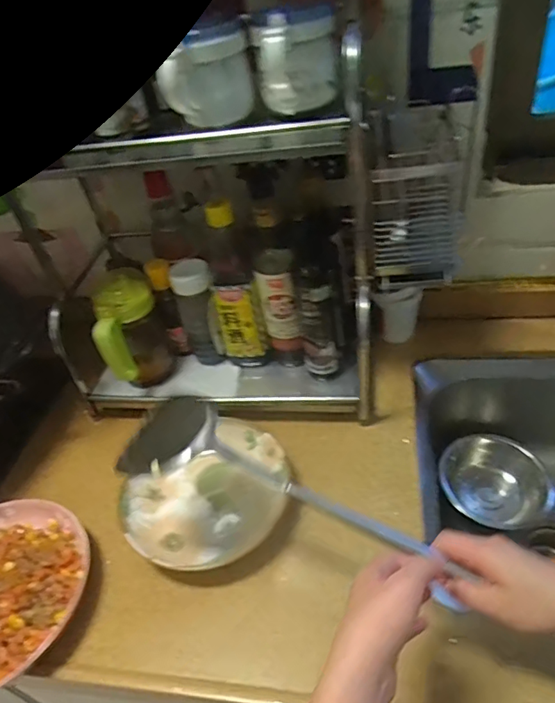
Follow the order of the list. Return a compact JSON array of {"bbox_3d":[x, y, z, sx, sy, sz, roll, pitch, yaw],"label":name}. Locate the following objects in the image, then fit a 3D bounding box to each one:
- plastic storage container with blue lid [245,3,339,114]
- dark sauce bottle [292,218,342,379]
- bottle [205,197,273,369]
[{"bbox_3d":[0.018,-0.290,0.510,0.086,0.091,0.077,-3,40,5],"label":"plastic storage container with blue lid"},{"bbox_3d":[0.052,-0.053,0.649,0.056,0.205,0.060,-2,40,6],"label":"dark sauce bottle"},{"bbox_3d":[-0.058,-0.075,0.681,0.073,0.245,0.060,-12,40,-6],"label":"bottle"}]

